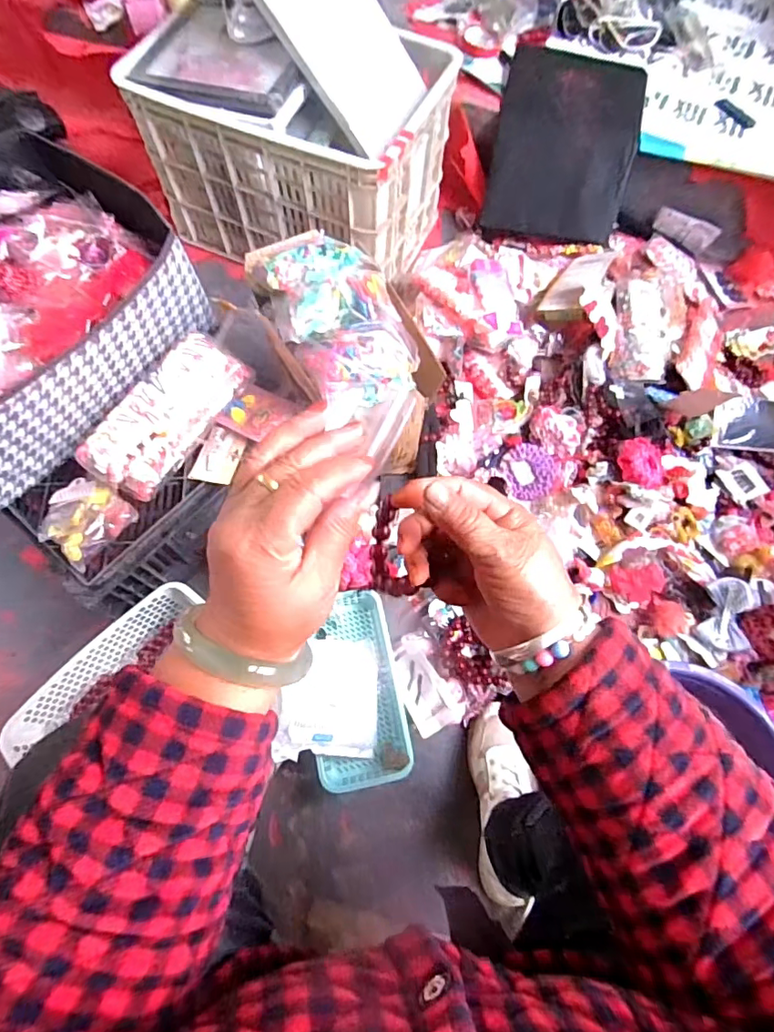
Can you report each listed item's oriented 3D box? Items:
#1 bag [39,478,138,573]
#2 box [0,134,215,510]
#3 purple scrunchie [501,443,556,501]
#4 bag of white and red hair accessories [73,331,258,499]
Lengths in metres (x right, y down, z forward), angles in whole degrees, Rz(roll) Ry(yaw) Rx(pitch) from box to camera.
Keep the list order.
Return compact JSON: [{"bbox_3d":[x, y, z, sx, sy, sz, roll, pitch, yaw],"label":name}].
[{"bbox_3d":[-0.381,0.001,0.630,0.105,0.032,0.094,33,71,10],"label":"bag"},{"bbox_3d":[-0.489,-0.272,0.637,0.368,0.165,0.391,38,72,12],"label":"box"},{"bbox_3d":[0.247,-0.081,0.893,0.084,0.028,0.099,9,68,1],"label":"purple scrunchie"},{"bbox_3d":[-0.283,-0.132,0.664,0.098,0.060,0.233,30,70,9],"label":"bag of white and red hair accessories"}]

